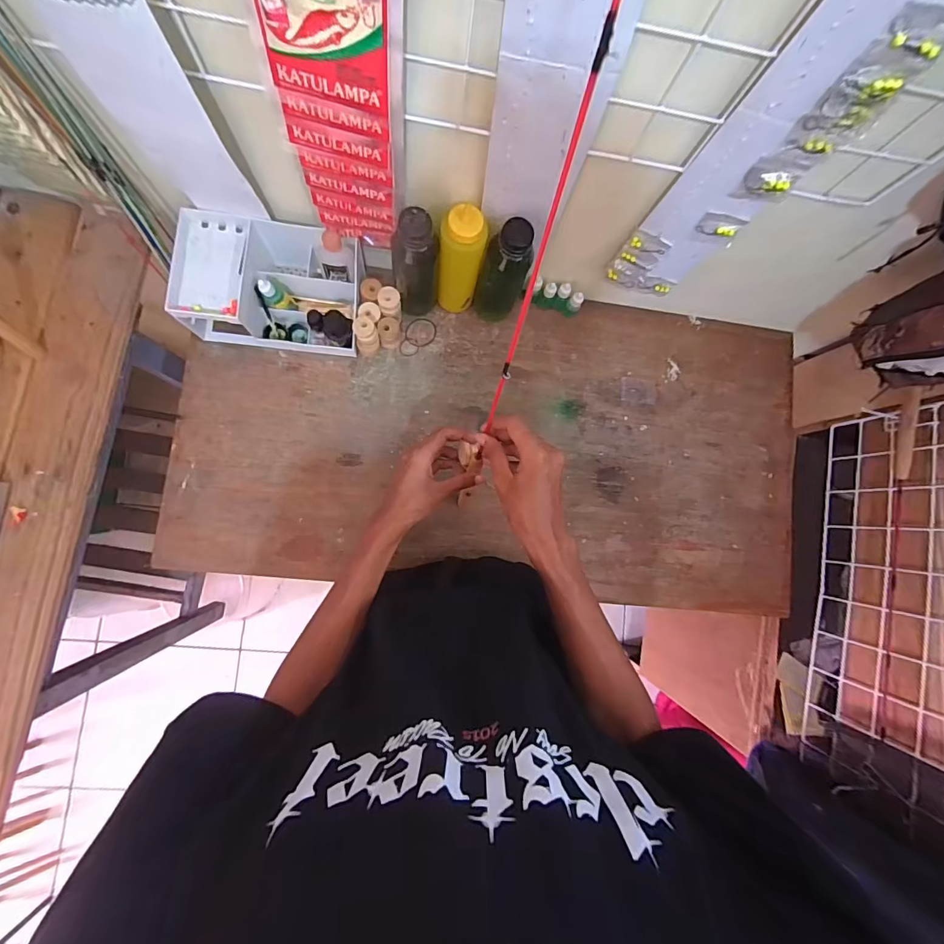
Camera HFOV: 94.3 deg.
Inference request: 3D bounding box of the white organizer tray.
[{"bbox_3d":[-0.283,-0.268,0.632,0.233,0.099,0.151,5,84,-6],"label":"white organizer tray"}]

